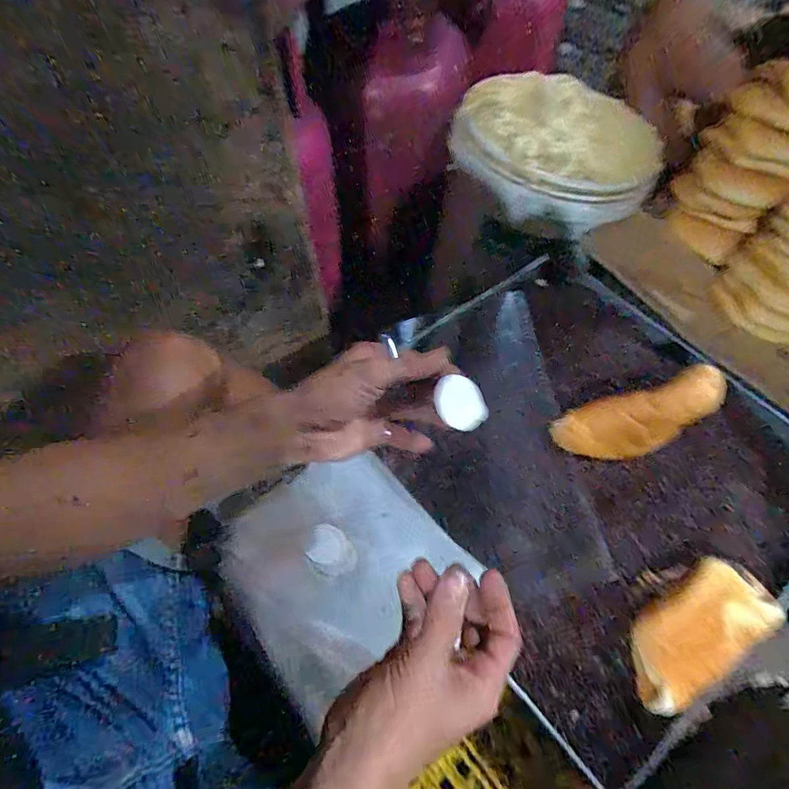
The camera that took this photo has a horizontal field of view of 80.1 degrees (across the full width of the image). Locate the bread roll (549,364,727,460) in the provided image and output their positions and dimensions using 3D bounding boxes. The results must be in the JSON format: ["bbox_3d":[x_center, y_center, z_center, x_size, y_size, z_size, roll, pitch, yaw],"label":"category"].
[{"bbox_3d":[0.259,0.023,0.508,0.173,0.078,0.045,-19,25,9],"label":"bread roll"}]

